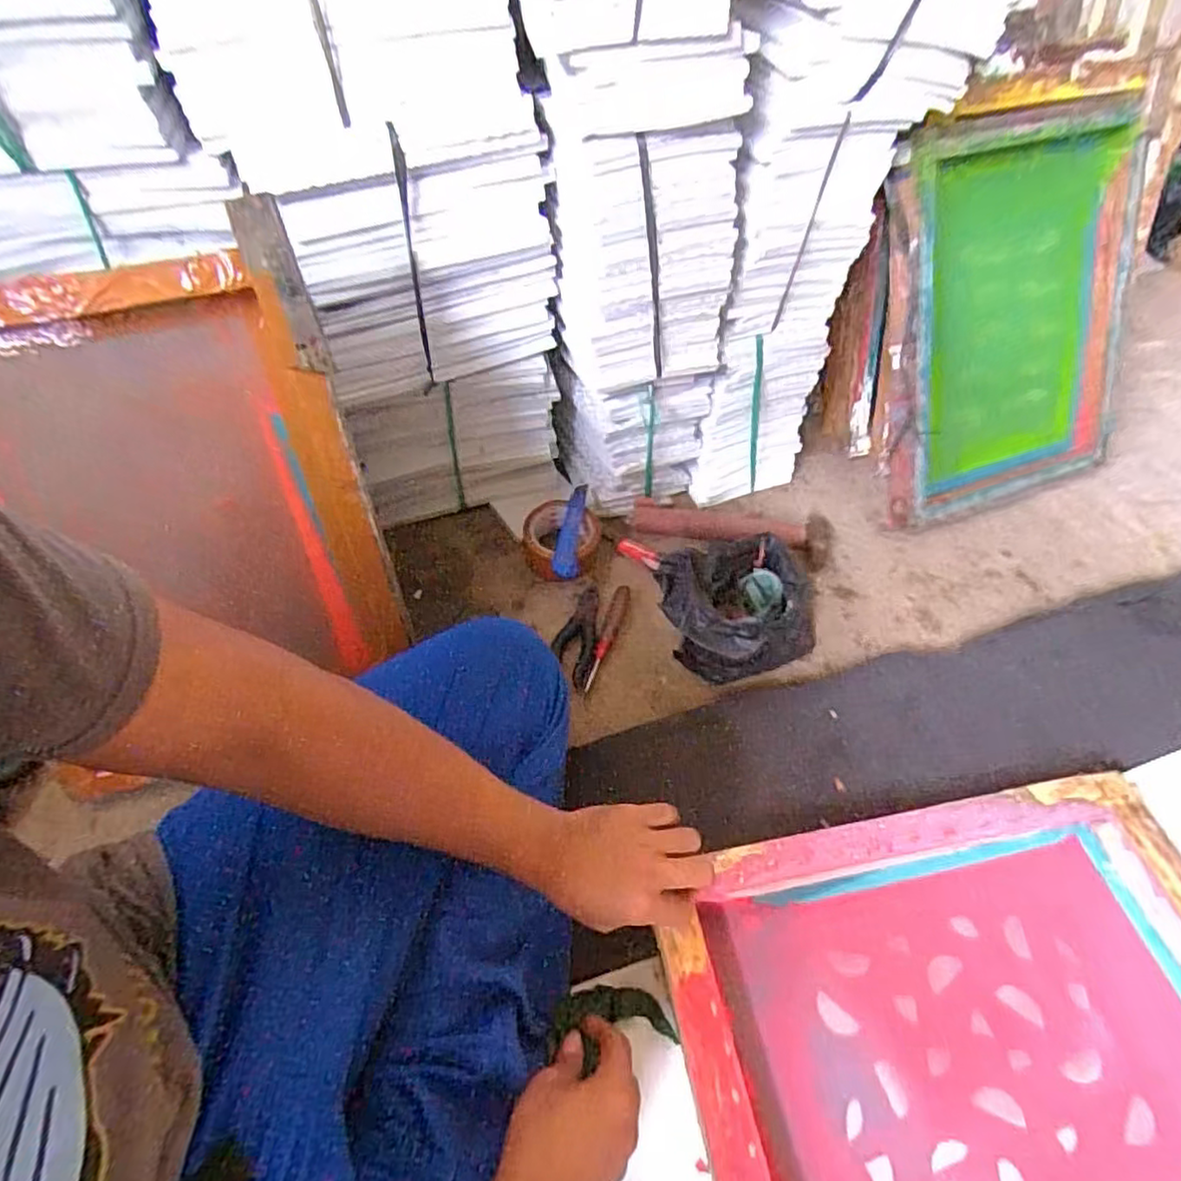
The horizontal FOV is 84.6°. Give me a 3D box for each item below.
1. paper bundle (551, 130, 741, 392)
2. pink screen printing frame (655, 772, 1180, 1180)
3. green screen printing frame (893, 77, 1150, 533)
[{"bbox_3d":[0.050,-0.354,0.692,0.171,0.236,0.118,-15,53,-11],"label":"paper bundle"},{"bbox_3d":[0.310,0.366,0.503,0.460,0.059,0.365,-12,51,-4],"label":"pink screen printing frame"},{"bbox_3d":[0.529,-0.338,0.836,0.357,0.457,0.051,-21,27,-9],"label":"green screen printing frame"}]

